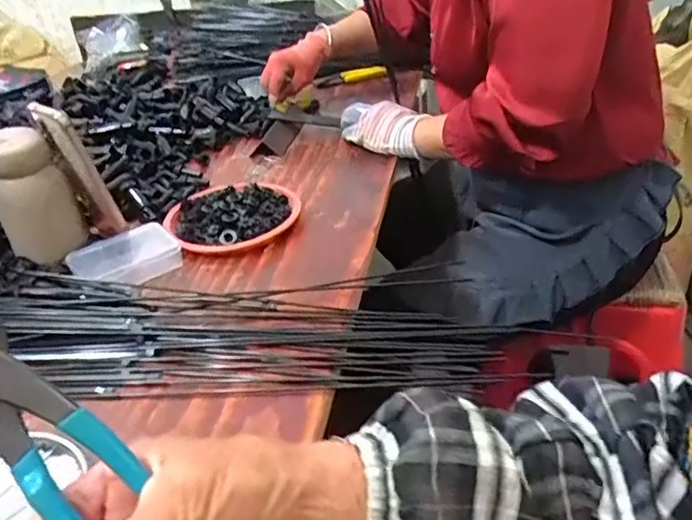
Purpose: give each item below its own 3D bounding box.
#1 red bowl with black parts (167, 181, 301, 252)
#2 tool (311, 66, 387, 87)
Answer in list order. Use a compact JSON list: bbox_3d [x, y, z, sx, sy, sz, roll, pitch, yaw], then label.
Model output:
[{"bbox_3d":[-0.131,-0.055,0.691,0.153,0.025,0.148,-5,32,3],"label":"red bowl with black parts"},{"bbox_3d":[0.011,-0.345,1.092,0.164,0.024,0.022,2,29,40],"label":"tool"}]

